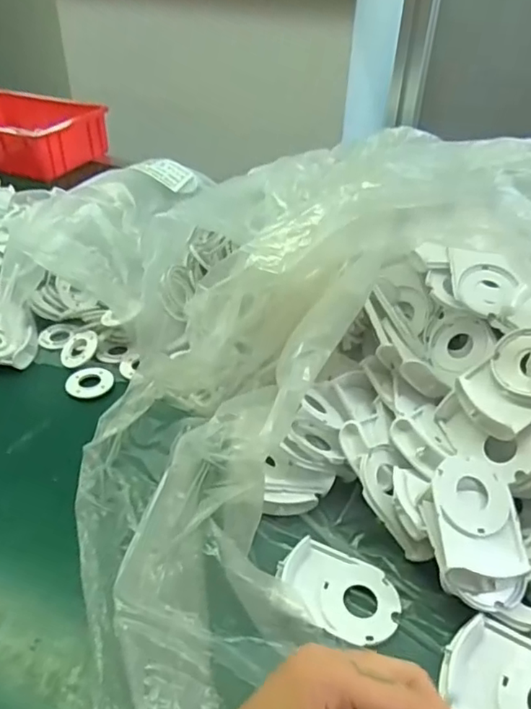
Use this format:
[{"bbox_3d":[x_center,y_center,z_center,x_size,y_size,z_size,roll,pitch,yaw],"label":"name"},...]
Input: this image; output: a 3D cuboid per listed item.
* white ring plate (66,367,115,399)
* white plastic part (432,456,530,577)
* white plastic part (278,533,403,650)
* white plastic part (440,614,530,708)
[{"bbox_3d":[-0.171,0.027,0.552,0.041,0.007,0.044,1,37,-1],"label":"white ring plate"},{"bbox_3d":[0.137,0.106,0.370,0.058,0.015,0.075,8,56,-14],"label":"white plastic part"},{"bbox_3d":[0.049,0.157,0.378,0.081,0.014,0.057,14,39,16],"label":"white plastic part"},{"bbox_3d":[0.144,0.190,0.320,0.080,0.009,0.057,18,56,29],"label":"white plastic part"}]

